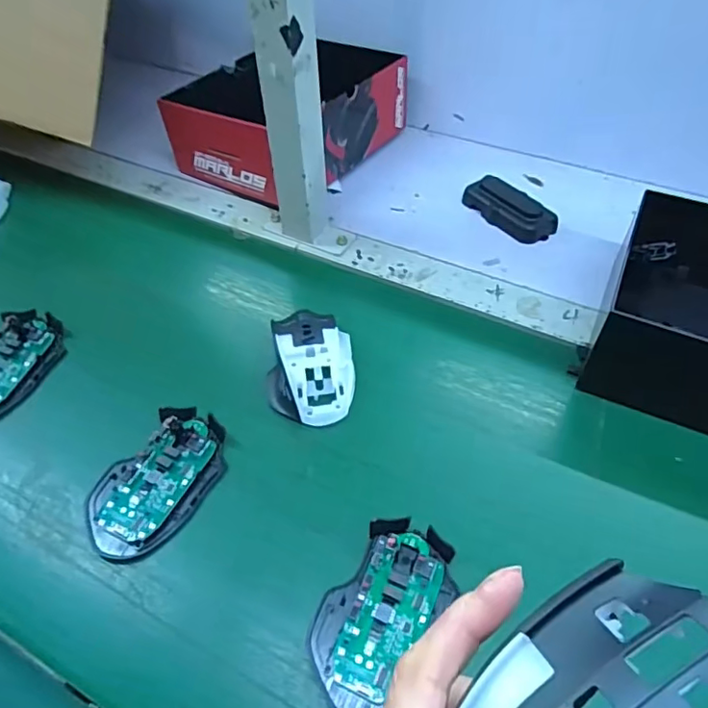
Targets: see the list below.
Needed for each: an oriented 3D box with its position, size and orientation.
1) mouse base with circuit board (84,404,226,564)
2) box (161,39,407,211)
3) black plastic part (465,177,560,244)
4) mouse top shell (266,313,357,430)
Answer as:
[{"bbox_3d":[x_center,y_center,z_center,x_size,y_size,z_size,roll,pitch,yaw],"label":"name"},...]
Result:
[{"bbox_3d":[-0.141,0.090,0.404,0.073,0.017,0.114,27,55,22],"label":"mouse base with circuit board"},{"bbox_3d":[-0.076,-0.281,0.659,0.184,0.093,0.227,27,55,22],"label":"box"},{"bbox_3d":[0.167,-0.157,0.599,0.045,0.025,0.098,-29,55,-22],"label":"black plastic part"},{"bbox_3d":[-0.036,0.005,0.463,0.072,0.035,0.108,-5,50,-3],"label":"mouse top shell"}]

